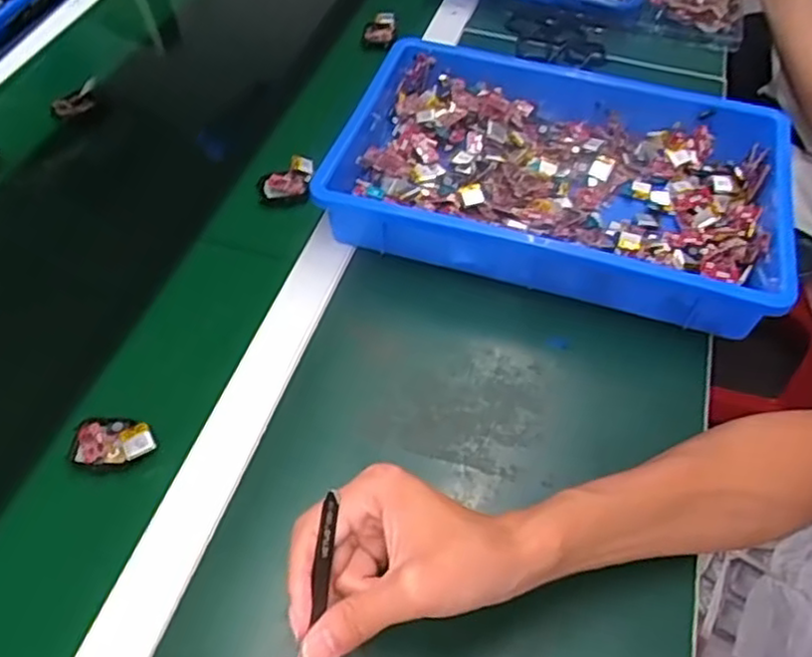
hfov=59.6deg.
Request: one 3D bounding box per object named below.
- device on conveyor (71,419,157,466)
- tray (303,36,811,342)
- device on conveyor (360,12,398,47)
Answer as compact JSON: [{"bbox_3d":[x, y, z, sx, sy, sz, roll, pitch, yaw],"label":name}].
[{"bbox_3d":[-0.199,0.077,0.486,0.055,0.013,0.034,-2,52,-3],"label":"device on conveyor"},{"bbox_3d":[0.128,-0.138,0.624,0.377,0.063,0.252,14,53,9],"label":"tray"},{"bbox_3d":[-0.031,-0.351,0.830,0.038,0.015,0.068,2,52,0],"label":"device on conveyor"}]

